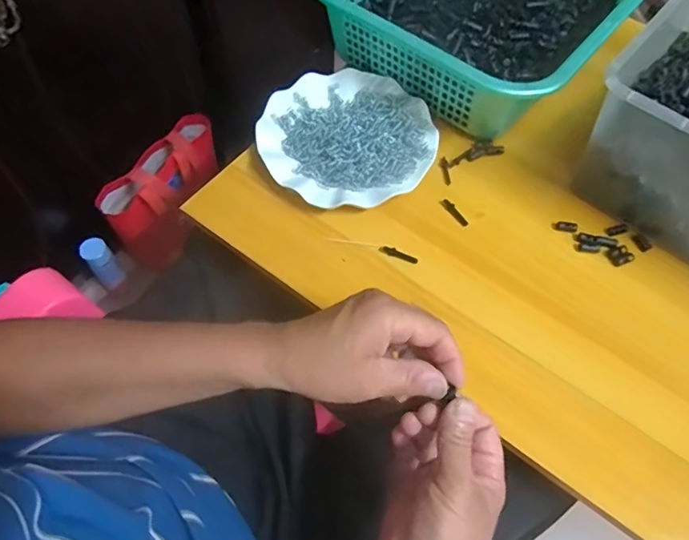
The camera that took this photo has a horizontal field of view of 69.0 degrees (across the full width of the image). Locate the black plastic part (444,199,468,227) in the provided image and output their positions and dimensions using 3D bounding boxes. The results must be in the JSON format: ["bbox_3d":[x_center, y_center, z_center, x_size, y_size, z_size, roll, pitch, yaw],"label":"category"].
[{"bbox_3d":[0.111,-0.057,0.502,0.008,0.005,0.034,-26,66,-16],"label":"black plastic part"}]

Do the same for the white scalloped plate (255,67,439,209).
[{"bbox_3d":[0.002,-0.142,0.529,0.176,0.016,0.178,1,61,-2],"label":"white scalloped plate"}]

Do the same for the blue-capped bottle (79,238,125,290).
[{"bbox_3d":[-0.427,-0.010,0.889,0.043,0.106,0.036,-38,69,-21],"label":"blue-capped bottle"}]

